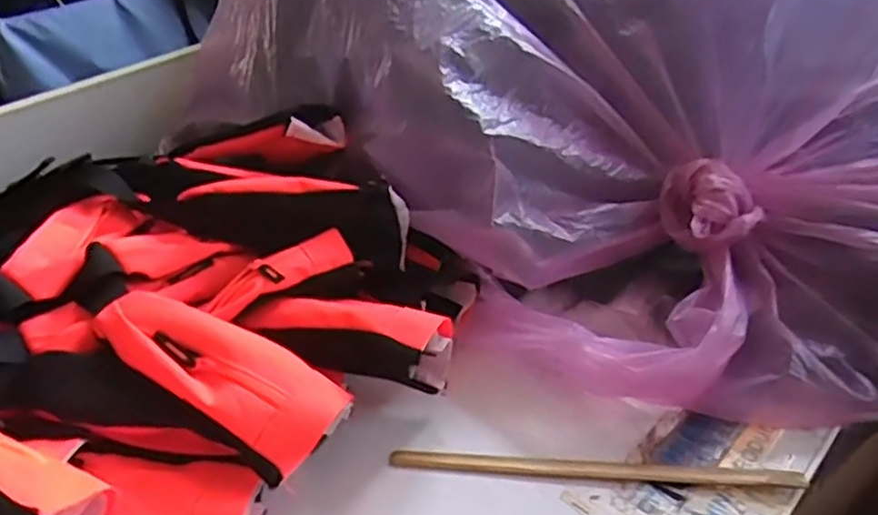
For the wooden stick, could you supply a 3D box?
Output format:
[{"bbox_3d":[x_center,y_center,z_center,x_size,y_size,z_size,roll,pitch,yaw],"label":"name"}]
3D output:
[{"bbox_3d":[0.125,0.178,0.584,0.334,0.014,0.016,2,36,9],"label":"wooden stick"}]

